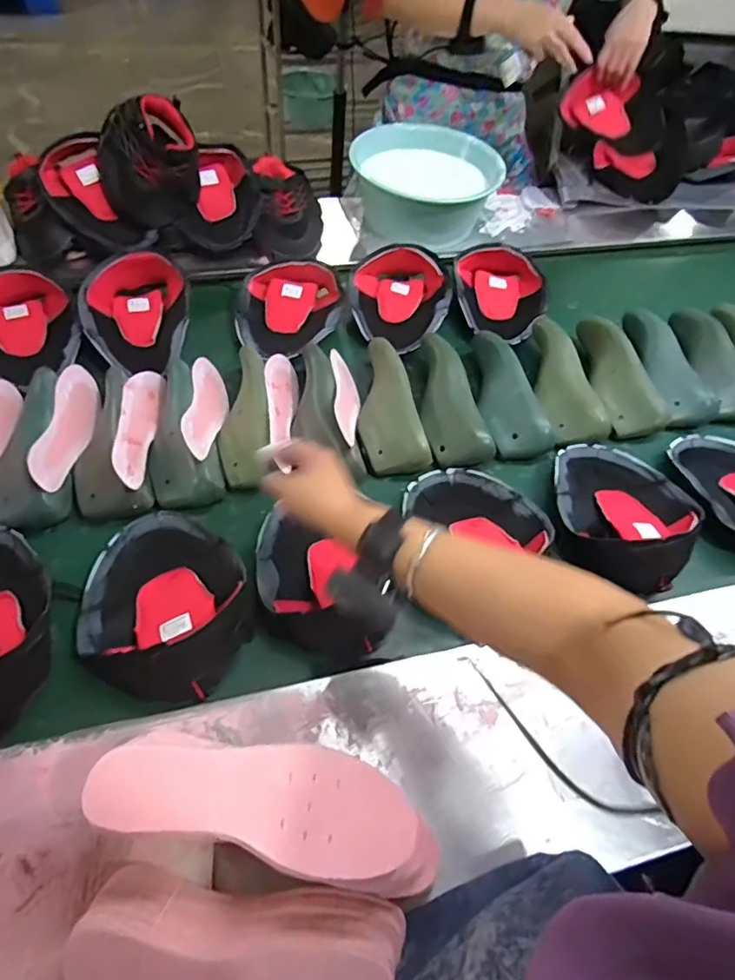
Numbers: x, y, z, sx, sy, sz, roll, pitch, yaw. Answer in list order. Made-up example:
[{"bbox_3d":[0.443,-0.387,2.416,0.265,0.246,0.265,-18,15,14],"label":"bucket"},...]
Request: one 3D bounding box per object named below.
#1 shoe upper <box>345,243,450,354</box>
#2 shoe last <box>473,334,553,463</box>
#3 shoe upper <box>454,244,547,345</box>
[{"bbox_3d":[0.056,-0.360,0.980,0.174,0.091,0.234,8,54,-8],"label":"shoe upper"},{"bbox_3d":[0.215,-0.161,0.861,0.079,0.074,0.228,-5,57,-16],"label":"shoe last"},{"bbox_3d":[0.247,-0.364,1.005,0.183,0.084,0.196,16,54,-2],"label":"shoe upper"}]

